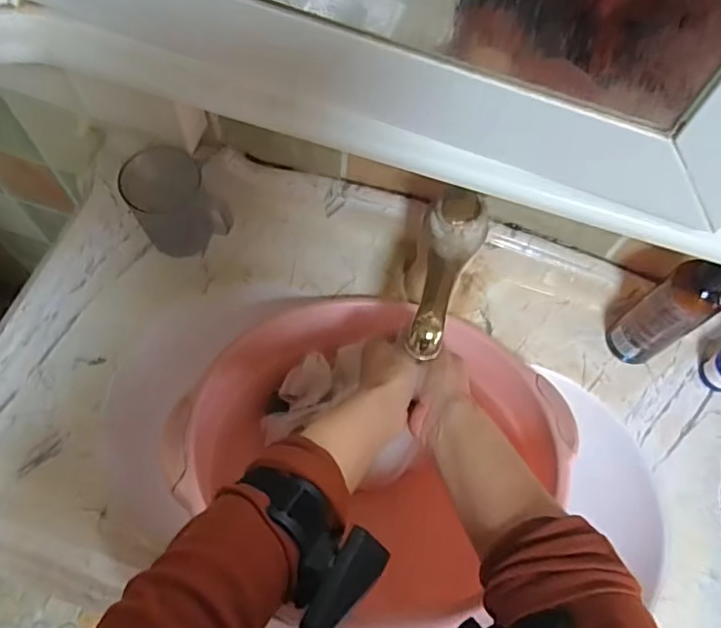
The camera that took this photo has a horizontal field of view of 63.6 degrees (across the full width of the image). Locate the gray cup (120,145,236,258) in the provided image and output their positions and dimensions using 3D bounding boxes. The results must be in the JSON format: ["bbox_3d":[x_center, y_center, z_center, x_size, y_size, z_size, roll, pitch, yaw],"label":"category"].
[{"bbox_3d":[-0.197,-0.118,0.630,0.091,0.091,0.088,1,66,-2],"label":"gray cup"}]

